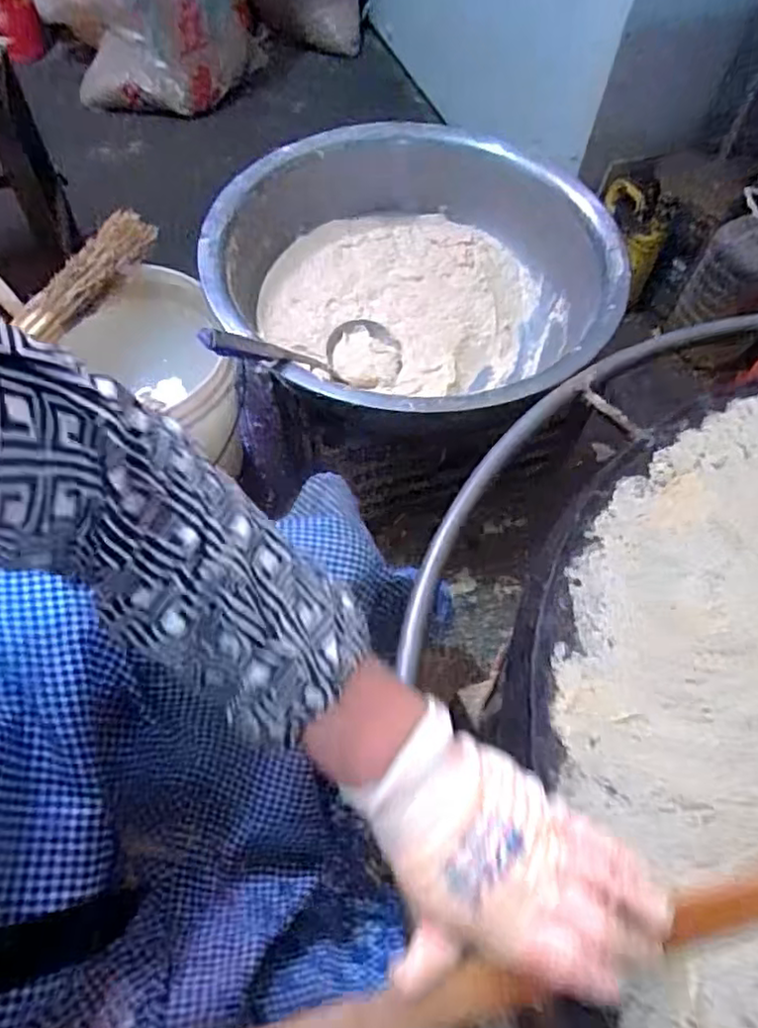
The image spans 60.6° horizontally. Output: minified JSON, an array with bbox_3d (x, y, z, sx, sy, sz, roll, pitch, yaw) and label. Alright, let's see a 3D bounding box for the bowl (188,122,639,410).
[{"bbox_3d":[0.034,-0.317,0.892,0.499,0.164,0.499,1,60,-3],"label":"bowl"}]

